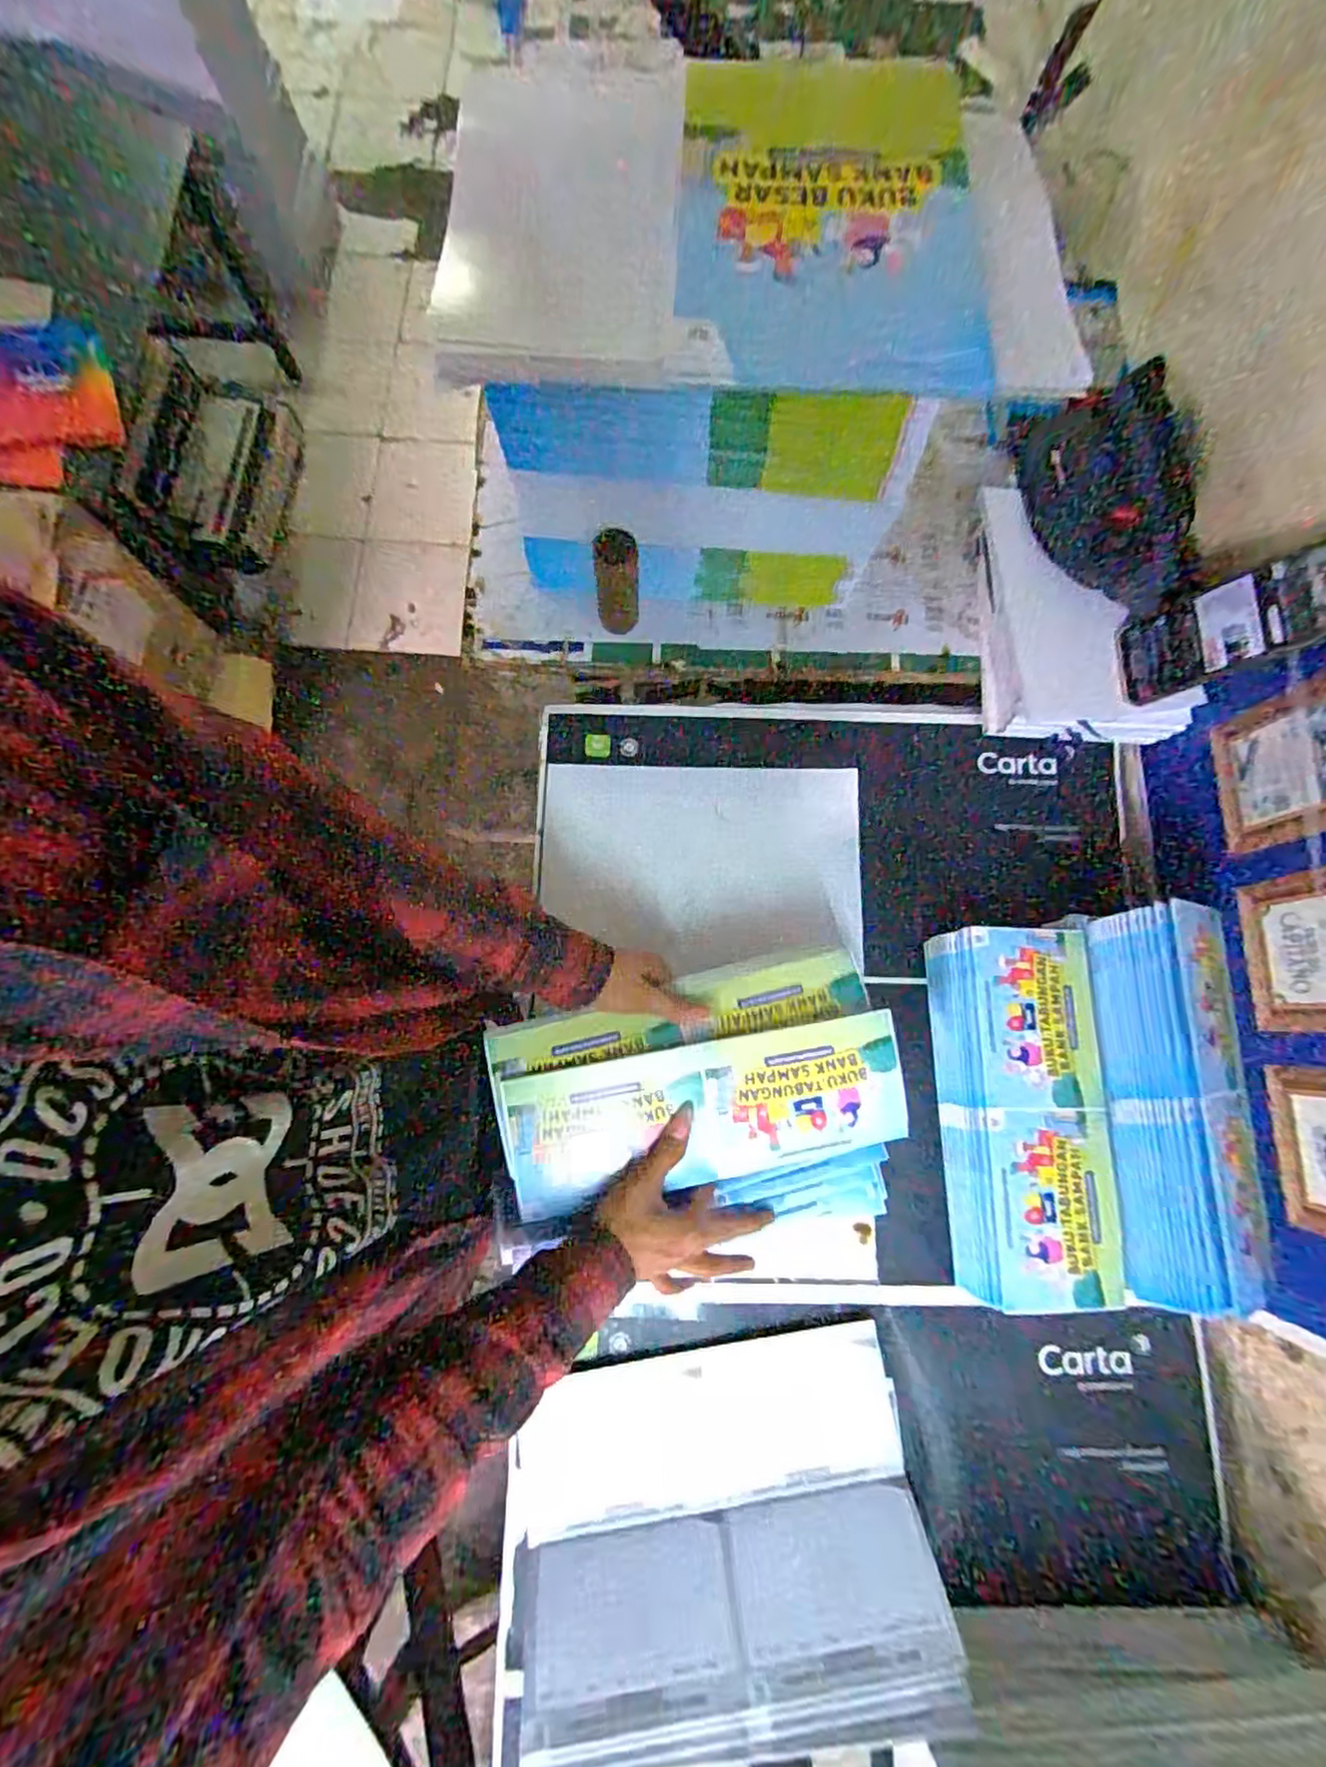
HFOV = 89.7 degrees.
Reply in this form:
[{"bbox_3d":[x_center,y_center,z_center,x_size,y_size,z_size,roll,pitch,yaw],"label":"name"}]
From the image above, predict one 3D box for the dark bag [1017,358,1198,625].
[{"bbox_3d":[0.425,-0.347,0.633,0.113,0.034,0.190,-22,84,37],"label":"dark bag"}]

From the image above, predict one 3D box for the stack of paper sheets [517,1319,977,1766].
[{"bbox_3d":[0.045,0.513,0.529,0.319,0.068,0.229,-9,50,-1],"label":"stack of paper sheets"}]

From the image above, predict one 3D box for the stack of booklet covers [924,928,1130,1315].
[{"bbox_3d":[0.314,0.198,0.592,0.136,0.067,0.310,2,78,-1],"label":"stack of booklet covers"}]

